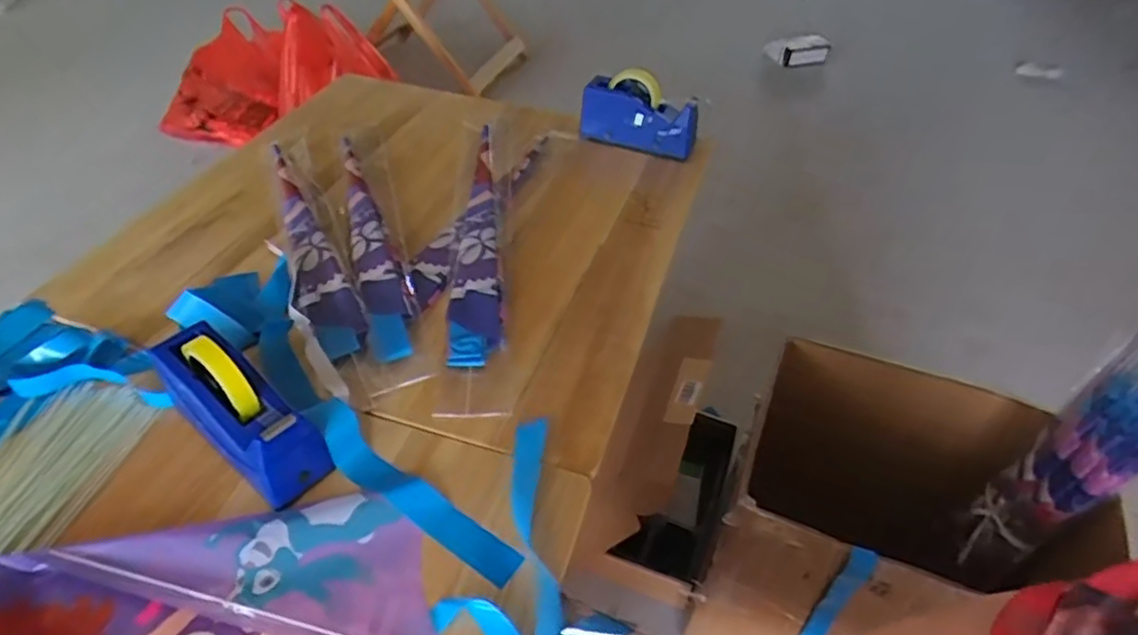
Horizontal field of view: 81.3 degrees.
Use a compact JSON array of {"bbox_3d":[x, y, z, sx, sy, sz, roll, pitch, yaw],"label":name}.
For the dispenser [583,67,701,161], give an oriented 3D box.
[{"bbox_3d":[0.125,-0.355,1.166,0.200,0.128,0.060,20,45,17],"label":"dispenser"}]

